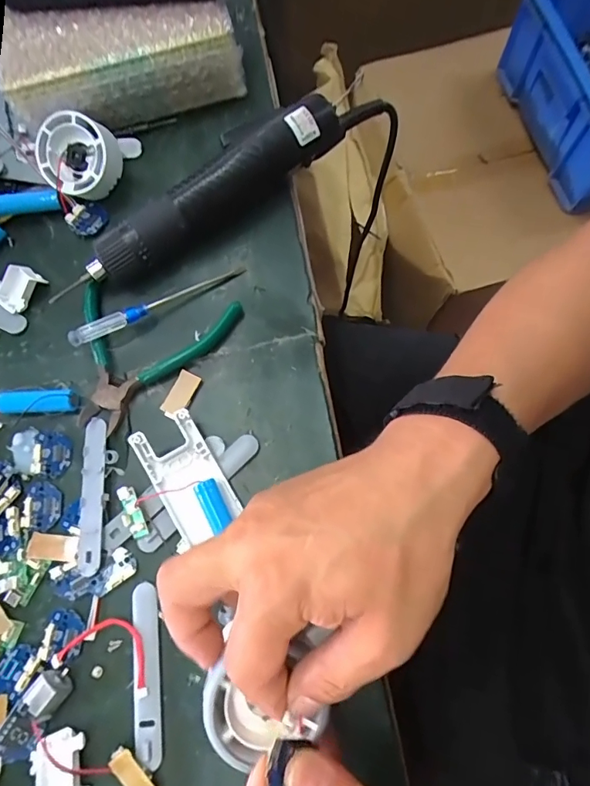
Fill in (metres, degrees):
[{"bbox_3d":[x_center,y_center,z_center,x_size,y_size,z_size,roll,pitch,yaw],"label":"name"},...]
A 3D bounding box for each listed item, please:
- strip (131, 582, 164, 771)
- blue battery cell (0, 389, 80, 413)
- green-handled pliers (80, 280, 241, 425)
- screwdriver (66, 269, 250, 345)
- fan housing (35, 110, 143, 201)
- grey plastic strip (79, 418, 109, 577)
[{"bbox_3d":[-0.086,0.160,0.269,0.015,0.005,0.092,-8,75,0],"label":"strip"},{"bbox_3d":[-0.169,0.006,0.308,0.051,0.015,0.013,-1,75,2],"label":"blue battery cell"},{"bbox_3d":[-0.090,-0.032,0.316,0.109,0.012,0.095,-5,75,1],"label":"green-handled pliers"},{"bbox_3d":[-0.094,-0.062,0.323,0.124,0.015,0.009,-27,76,-5],"label":"screwdriver"},{"bbox_3d":[-0.156,-0.177,0.351,0.058,0.047,0.055,28,108,-5],"label":"fan housing"},{"bbox_3d":[-0.127,0.063,0.295,0.016,0.006,0.094,-7,73,9],"label":"grey plastic strip"}]

